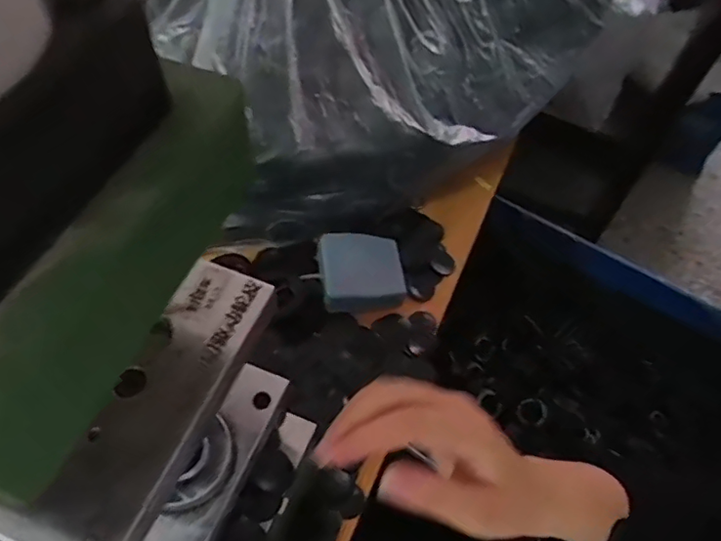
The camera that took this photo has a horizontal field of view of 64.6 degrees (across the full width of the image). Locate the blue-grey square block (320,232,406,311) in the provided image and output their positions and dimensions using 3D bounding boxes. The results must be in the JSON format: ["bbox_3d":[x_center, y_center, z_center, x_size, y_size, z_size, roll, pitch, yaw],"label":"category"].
[{"bbox_3d":[0.003,0.001,0.591,0.086,0.023,0.084,-5,56,-7],"label":"blue-grey square block"}]

